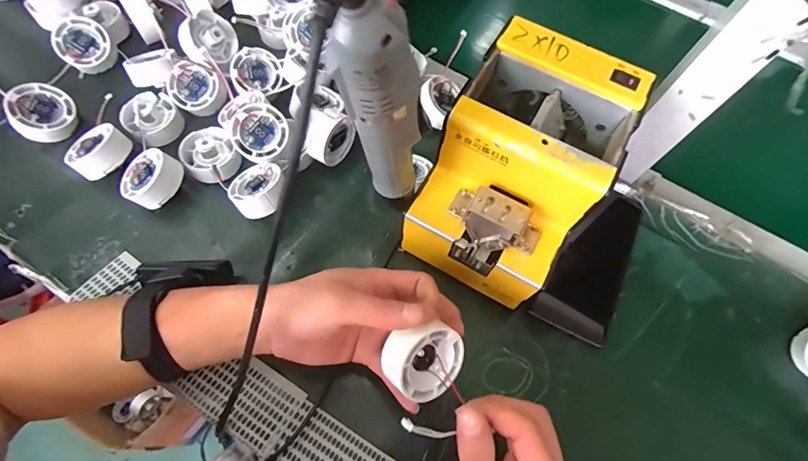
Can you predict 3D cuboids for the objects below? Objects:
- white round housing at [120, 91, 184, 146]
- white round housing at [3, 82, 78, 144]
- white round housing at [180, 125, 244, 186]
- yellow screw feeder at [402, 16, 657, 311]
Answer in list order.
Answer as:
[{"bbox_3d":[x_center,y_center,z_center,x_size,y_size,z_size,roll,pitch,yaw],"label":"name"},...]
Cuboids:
[{"bbox_3d":[-0.269,-0.121,0.438,0.053,0.028,0.053,1,68,-2],"label":"white round housing"},{"bbox_3d":[-0.375,-0.122,0.425,0.056,0.027,0.055,7,75,-29],"label":"white round housing"},{"bbox_3d":[-0.200,-0.078,0.422,0.050,0.028,0.059,-33,72,-17],"label":"white round housing"},{"bbox_3d":[0.093,-0.045,0.358,0.123,0.144,0.188,29,67,9],"label":"yellow screw feeder"}]

